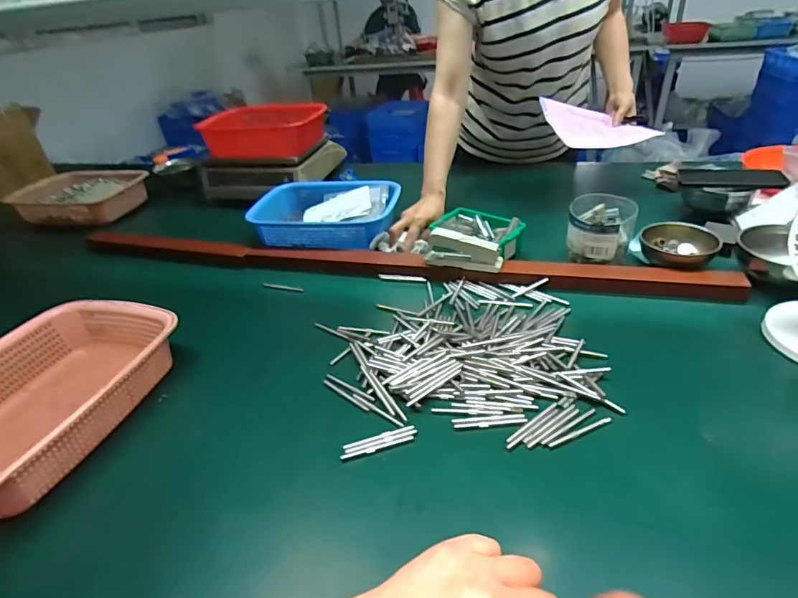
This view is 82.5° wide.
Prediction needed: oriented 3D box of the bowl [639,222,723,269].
[{"bbox_3d":[0.441,-0.085,0.719,0.111,0.041,0.099,21,42,33],"label":"bowl"}]

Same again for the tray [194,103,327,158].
[{"bbox_3d":[-0.313,-0.401,1.077,0.253,0.095,0.182,3,35,12],"label":"tray"}]

